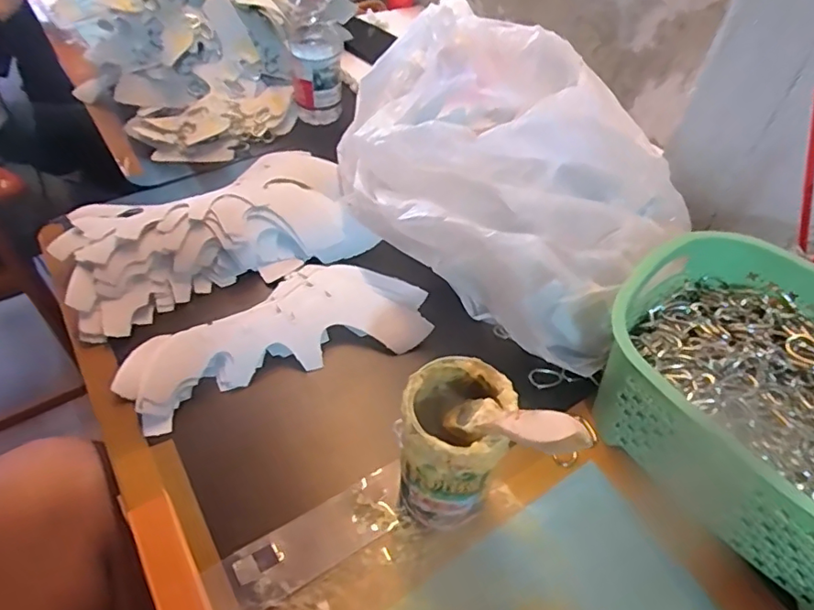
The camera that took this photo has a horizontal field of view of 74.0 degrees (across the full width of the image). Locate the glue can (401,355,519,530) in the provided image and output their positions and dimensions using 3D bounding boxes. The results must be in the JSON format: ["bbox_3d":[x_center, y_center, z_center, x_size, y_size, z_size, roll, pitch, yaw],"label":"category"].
[{"bbox_3d":[0.027,0.098,0.361,0.063,0.125,0.068,4,48,0],"label":"glue can"}]

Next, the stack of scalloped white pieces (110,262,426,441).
[{"bbox_3d":[-0.116,0.024,0.485,0.258,0.029,0.109,-16,51,-16],"label":"stack of scalloped white pieces"}]

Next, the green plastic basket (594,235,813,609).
[{"bbox_3d":[0.275,0.083,0.388,0.196,0.125,0.264,-33,58,-28],"label":"green plastic basket"}]

